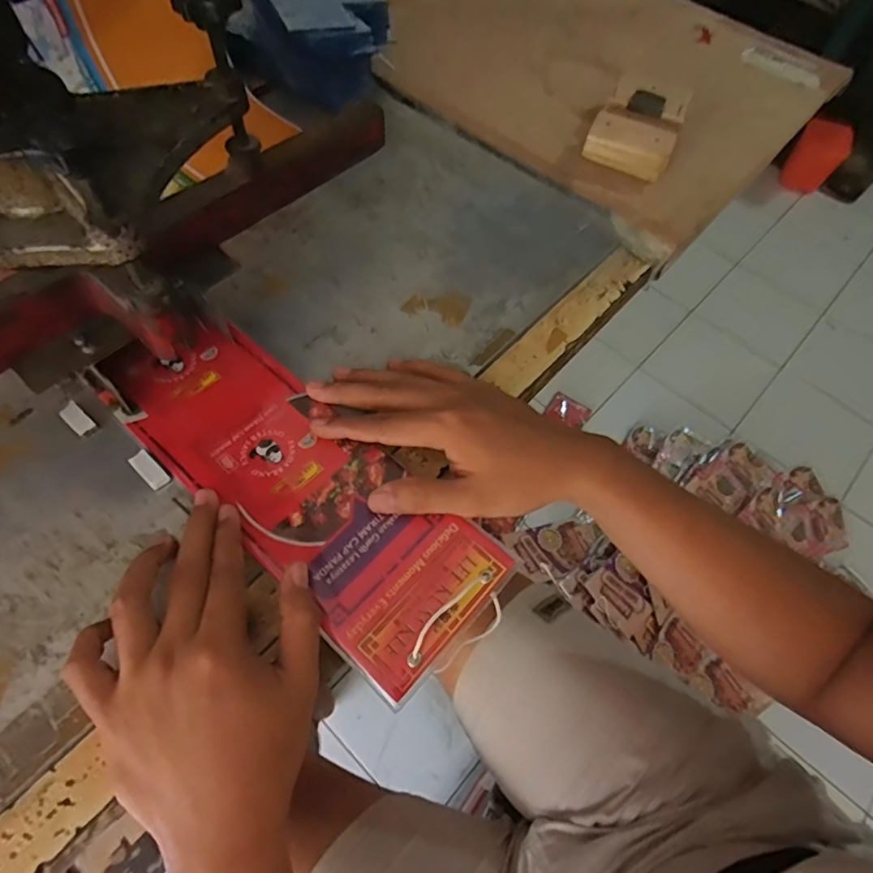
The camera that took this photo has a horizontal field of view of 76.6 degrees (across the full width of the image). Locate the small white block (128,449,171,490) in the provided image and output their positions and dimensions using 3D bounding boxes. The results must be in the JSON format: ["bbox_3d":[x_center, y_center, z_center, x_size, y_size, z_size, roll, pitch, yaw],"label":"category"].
[{"bbox_3d":[-0.182,0.022,0.352,0.028,0.005,0.012,39,65,17],"label":"small white block"}]

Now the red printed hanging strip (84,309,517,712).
[{"bbox_3d":[-0.097,0.021,0.360,0.298,0.008,0.101,39,65,18],"label":"red printed hanging strip"}]

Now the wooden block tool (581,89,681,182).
[{"bbox_3d":[0.196,-0.301,0.545,0.078,0.040,0.093,22,61,9],"label":"wooden block tool"}]

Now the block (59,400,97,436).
[{"bbox_3d":[-0.240,-0.012,0.368,0.026,0.006,0.013,38,64,16],"label":"block"}]

